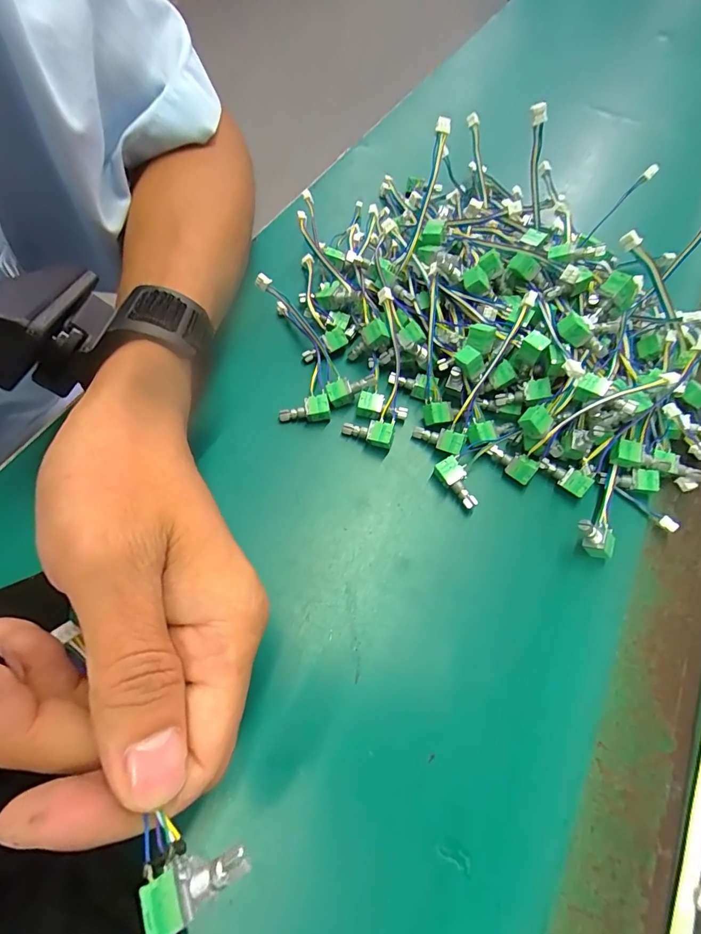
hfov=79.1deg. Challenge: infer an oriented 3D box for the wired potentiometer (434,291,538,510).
[{"bbox_3d":[0.073,-0.036,0.229,0.024,0.023,0.115,21,86,9],"label":"wired potentiometer"}]

